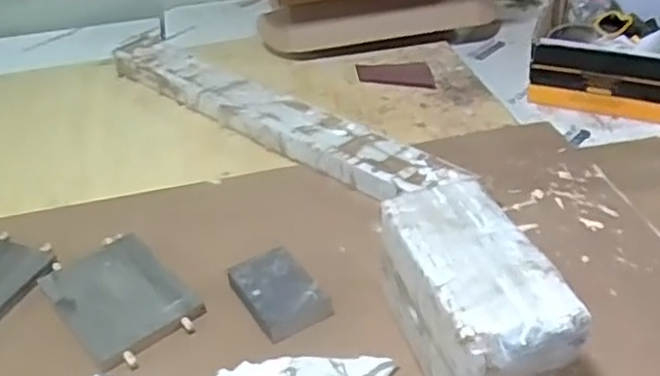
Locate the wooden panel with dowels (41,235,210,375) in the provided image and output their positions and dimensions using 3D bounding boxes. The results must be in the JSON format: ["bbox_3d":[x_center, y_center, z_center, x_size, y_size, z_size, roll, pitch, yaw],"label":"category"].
[{"bbox_3d":[-0.221,0.109,0.726,0.113,0.016,0.166,-27,43,-30],"label":"wooden panel with dowels"}]

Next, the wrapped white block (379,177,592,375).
[{"bbox_3d":[0.124,0.104,0.621,0.110,0.124,0.205,-12,37,-12],"label":"wrapped white block"}]

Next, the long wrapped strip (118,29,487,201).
[{"bbox_3d":[-0.096,-0.106,0.999,0.648,0.047,0.090,28,46,35],"label":"long wrapped strip"}]

